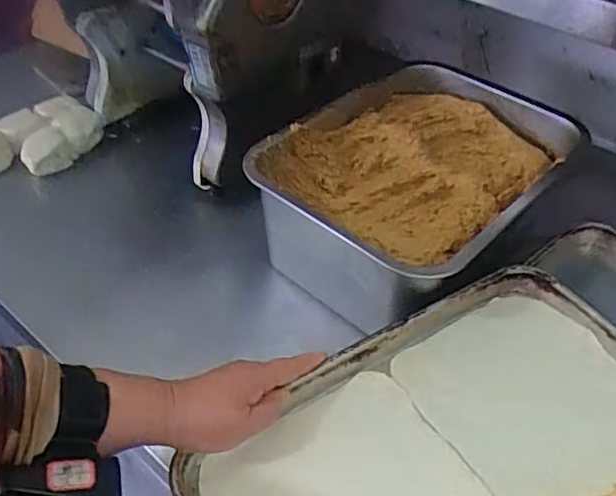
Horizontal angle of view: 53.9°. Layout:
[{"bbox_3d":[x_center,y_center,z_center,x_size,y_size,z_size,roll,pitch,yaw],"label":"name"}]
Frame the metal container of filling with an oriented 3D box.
[{"bbox_3d":[0.124,-0.068,0.705,0.249,0.134,0.344,33,52,27],"label":"metal container of filling"}]

